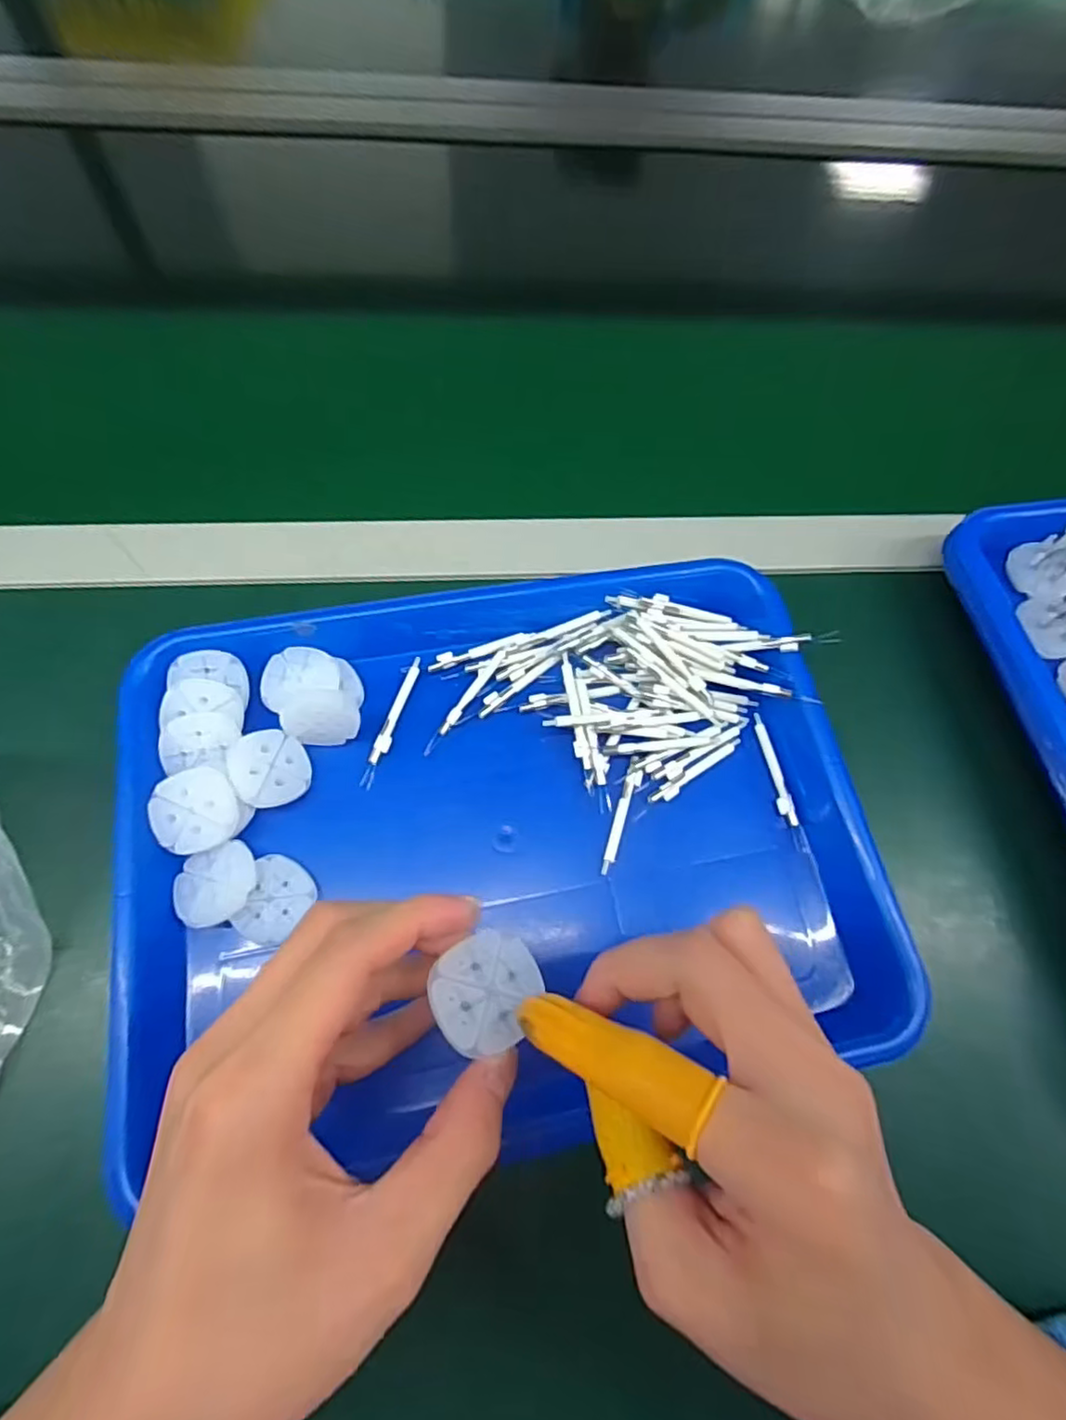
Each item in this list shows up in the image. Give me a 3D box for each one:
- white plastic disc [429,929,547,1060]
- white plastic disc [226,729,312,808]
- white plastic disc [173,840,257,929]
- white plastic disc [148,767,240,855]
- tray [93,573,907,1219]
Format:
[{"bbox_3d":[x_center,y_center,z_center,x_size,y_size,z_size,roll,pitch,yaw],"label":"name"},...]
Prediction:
[{"bbox_3d":[-0.014,0.091,0.210,0.034,0.008,0.034,1,70,-2],"label":"white plastic disc"},{"bbox_3d":[-0.121,0.026,0.298,0.034,0.004,0.037,12,63,-25],"label":"white plastic disc"},{"bbox_3d":[-0.138,0.076,0.281,0.033,0.007,0.032,2,68,-4],"label":"white plastic disc"},{"bbox_3d":[-0.148,0.044,0.282,0.035,0.007,0.035,1,85,-8],"label":"white plastic disc"},{"bbox_3d":[-0.011,0.052,0.305,0.322,0.046,0.247,-10,71,-6],"label":"tray"}]

